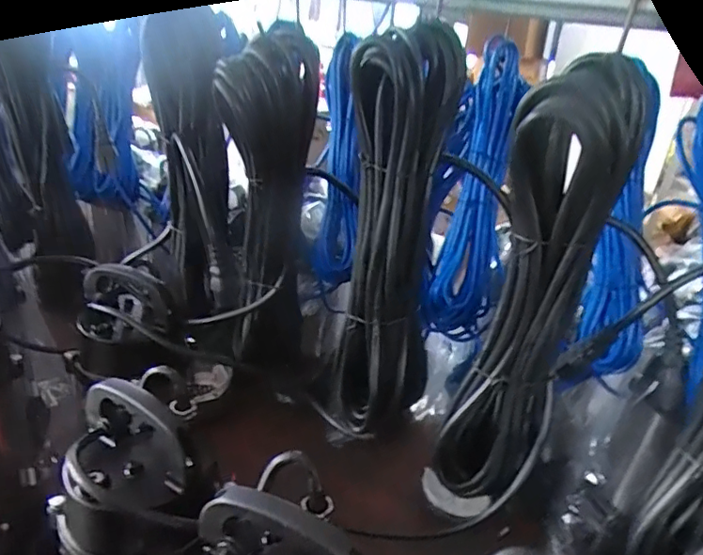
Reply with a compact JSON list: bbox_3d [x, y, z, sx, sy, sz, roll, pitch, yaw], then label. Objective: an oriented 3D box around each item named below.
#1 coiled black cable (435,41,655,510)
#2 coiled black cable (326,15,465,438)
[{"bbox_3d":[0.128,0.026,0.407,0.075,0.338,0.069,26,31,35],"label":"coiled black cable"},{"bbox_3d":[0.032,-0.017,0.462,0.093,0.347,0.053,7,25,0],"label":"coiled black cable"}]

